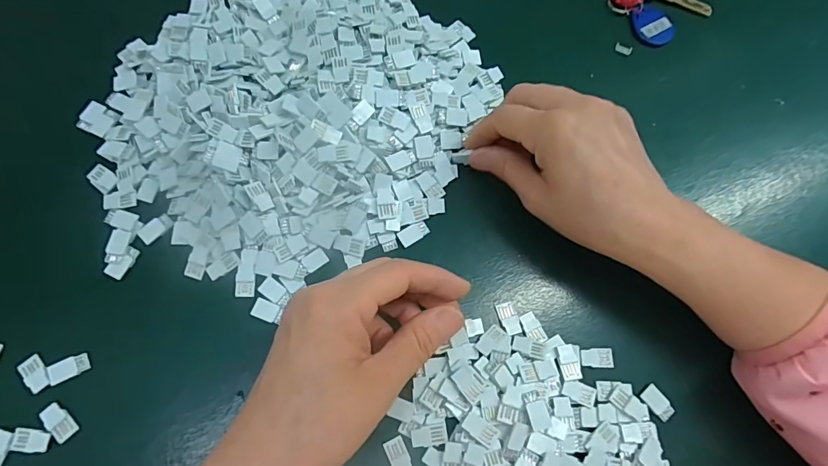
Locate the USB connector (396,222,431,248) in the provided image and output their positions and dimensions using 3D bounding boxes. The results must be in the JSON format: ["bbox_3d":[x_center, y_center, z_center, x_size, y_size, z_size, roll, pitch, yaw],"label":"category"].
[{"bbox_3d":[0.000,0.000,0.294,0.020,0.004,0.011,-31,77,-11],"label":"USB connector"}]

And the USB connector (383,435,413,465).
[{"bbox_3d":[-0.008,0.129,0.254,0.011,0.004,0.021,-25,76,-10],"label":"USB connector"}]

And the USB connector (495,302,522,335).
[{"bbox_3d":[0.060,0.054,0.279,0.011,0.004,0.020,-14,74,-7],"label":"USB connector"}]

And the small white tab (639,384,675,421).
[{"bbox_3d":[0.148,0.103,0.268,0.012,0.004,0.020,-40,79,-13],"label":"small white tab"}]

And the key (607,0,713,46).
[{"bbox_3d":[0.191,-0.191,0.360,0.064,0.011,0.076,-37,78,-12],"label":"key"}]

